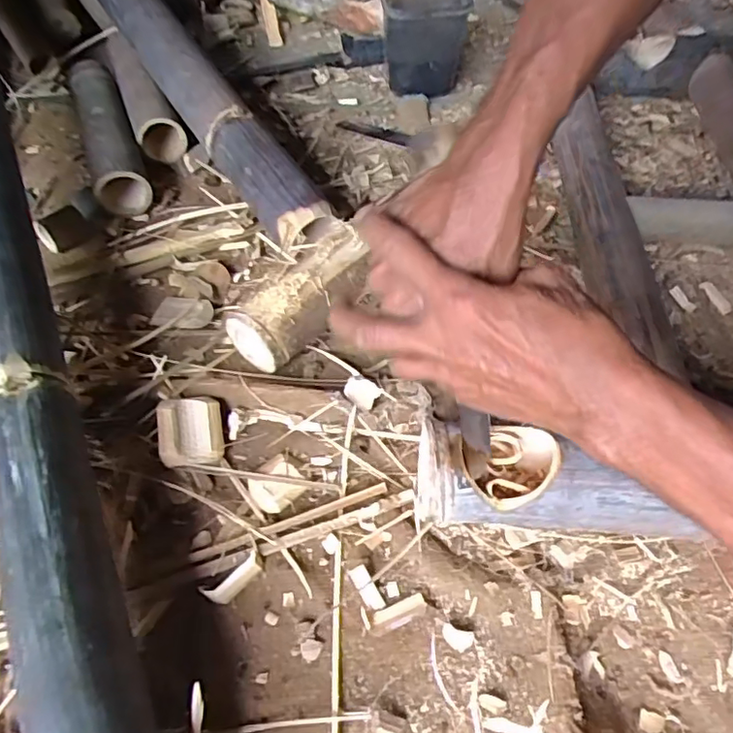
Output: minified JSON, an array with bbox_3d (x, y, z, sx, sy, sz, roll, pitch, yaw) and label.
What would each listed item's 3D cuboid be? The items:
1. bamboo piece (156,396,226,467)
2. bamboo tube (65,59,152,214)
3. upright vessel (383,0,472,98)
[{"bbox_3d":[-0.142,0.051,0.467,0.047,0.023,0.056,-10,55,-9],"label":"bamboo piece"},{"bbox_3d":[-0.309,-0.279,0.687,0.060,0.057,0.253,-19,57,-15],"label":"bamboo tube"},{"bbox_3d":[0.077,-0.443,0.776,0.106,0.128,0.131,0,54,-1],"label":"upright vessel"}]

